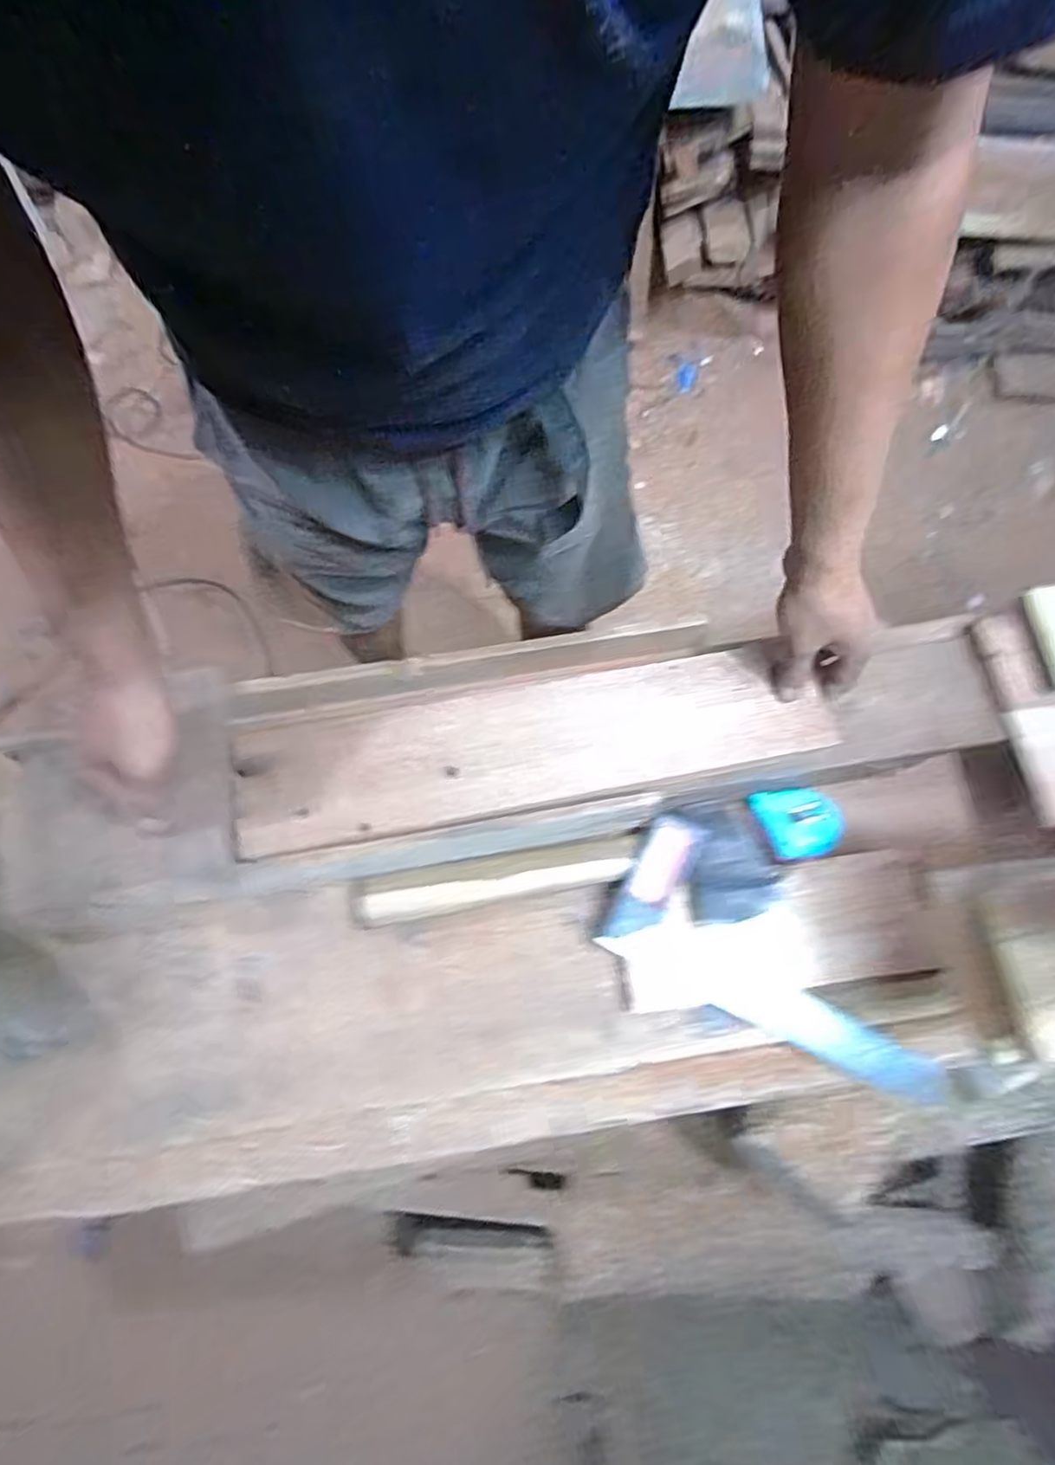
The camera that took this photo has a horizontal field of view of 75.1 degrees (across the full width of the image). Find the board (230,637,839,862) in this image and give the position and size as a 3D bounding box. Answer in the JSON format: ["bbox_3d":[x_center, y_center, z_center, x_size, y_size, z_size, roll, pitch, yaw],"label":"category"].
[{"bbox_3d":[0.003,0.007,0.582,0.488,0.019,0.112,-10,73,-4],"label":"board"}]

